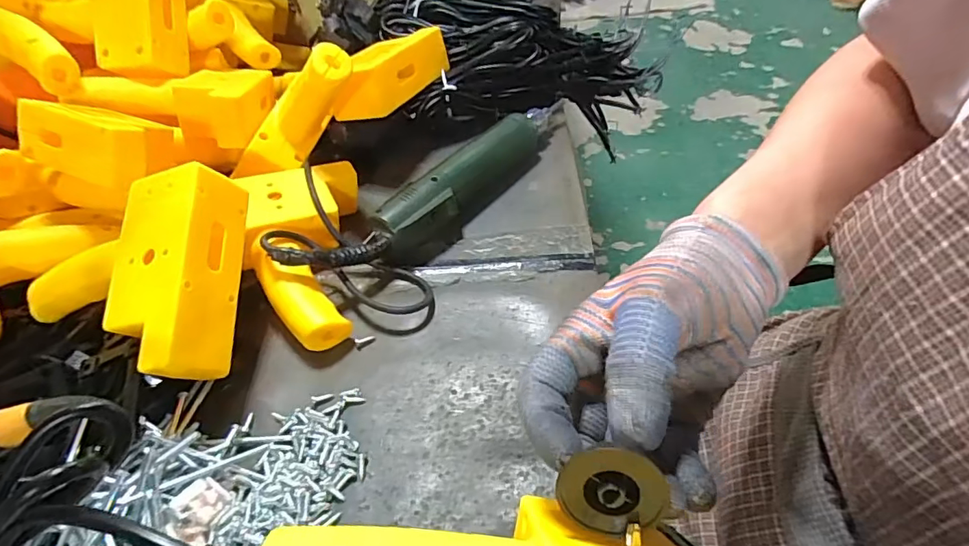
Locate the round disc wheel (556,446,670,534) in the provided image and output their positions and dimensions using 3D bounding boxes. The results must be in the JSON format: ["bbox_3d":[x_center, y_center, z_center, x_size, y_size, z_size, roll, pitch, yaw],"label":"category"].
[{"bbox_3d":[0.046,0.079,0.181,0.038,0.036,0.004,-5,19,14],"label":"round disc wheel"}]

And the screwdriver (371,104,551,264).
[{"bbox_3d":[-0.013,-0.089,0.439,0.057,0.042,0.225,25,54,25],"label":"screwdriver"}]

